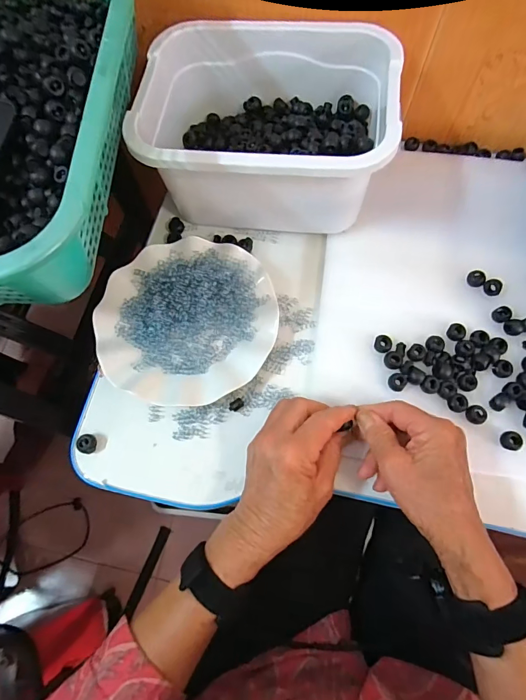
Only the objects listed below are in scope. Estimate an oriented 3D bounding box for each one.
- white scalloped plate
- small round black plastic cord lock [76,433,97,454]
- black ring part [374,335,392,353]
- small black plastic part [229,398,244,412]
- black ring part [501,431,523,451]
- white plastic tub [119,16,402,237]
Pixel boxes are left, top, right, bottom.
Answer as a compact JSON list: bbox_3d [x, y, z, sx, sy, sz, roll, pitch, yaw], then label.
[{"bbox_3d":[-0.077,-0.034,0.414,0.177,0.028,0.174,0,70,1],"label":"white scalloped plate"},{"bbox_3d":[-0.167,0.089,0.378,0.015,0.008,0.018,5,70,3],"label":"small round black plastic cord lock"},{"bbox_3d":[0.120,-0.006,0.396,0.017,0.005,0.015,33,74,12],"label":"black ring part"},{"bbox_3d":[-0.027,0.054,0.394,0.015,0.004,0.010,-37,73,-12],"label":"small black plastic part"},{"bbox_3d":[0.226,0.083,0.363,0.016,0.009,0.017,-12,70,-3],"label":"black ring part"},{"bbox_3d":[0.004,-0.227,0.428,0.242,0.122,0.191,8,70,4],"label":"white plastic tub"}]

